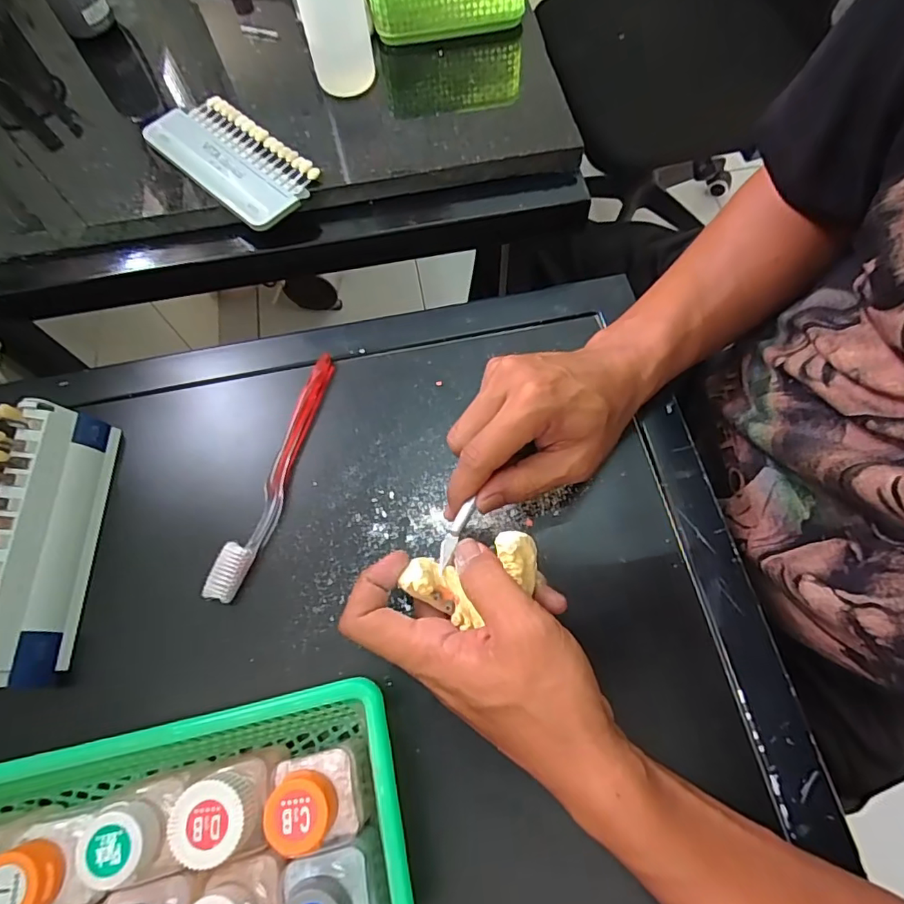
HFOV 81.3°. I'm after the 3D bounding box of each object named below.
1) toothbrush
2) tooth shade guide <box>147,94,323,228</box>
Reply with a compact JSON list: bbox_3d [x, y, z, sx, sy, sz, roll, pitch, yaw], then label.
[{"bbox_3d":[-0.122,0.013,0.376,0.022,0.011,0.190,16,68,9],"label":"toothbrush"},{"bbox_3d":[-0.167,-0.224,0.400,0.144,0.012,0.067,39,73,17],"label":"tooth shade guide"}]

